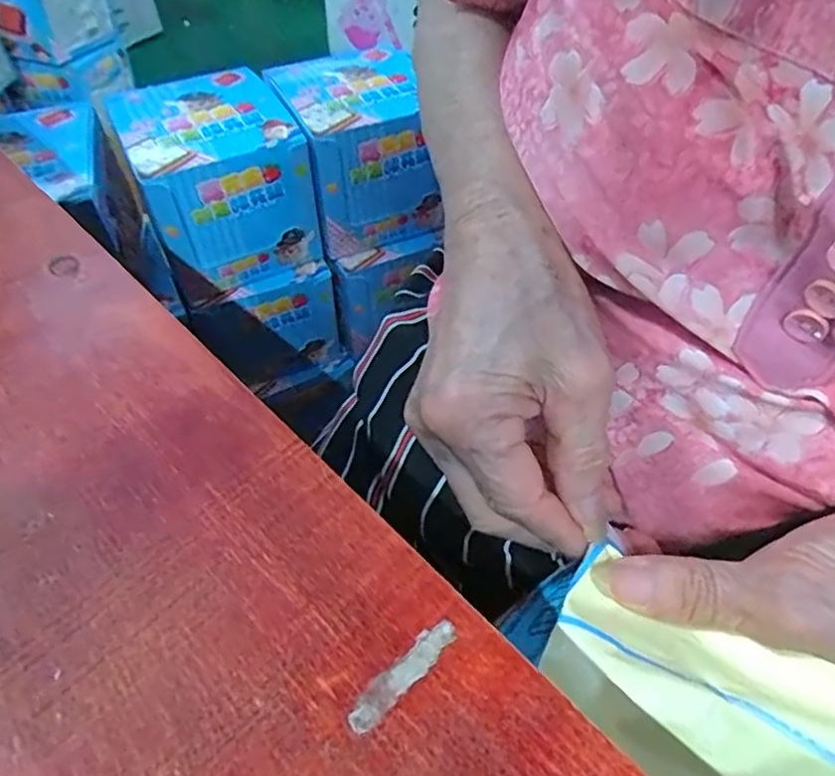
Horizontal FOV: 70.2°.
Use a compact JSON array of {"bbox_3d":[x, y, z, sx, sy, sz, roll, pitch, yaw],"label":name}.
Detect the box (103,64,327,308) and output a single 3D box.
[{"bbox_3d":[-0.188,-0.195,0.572,0.144,0.138,0.135,-23,55,-19],"label":"box"}]

